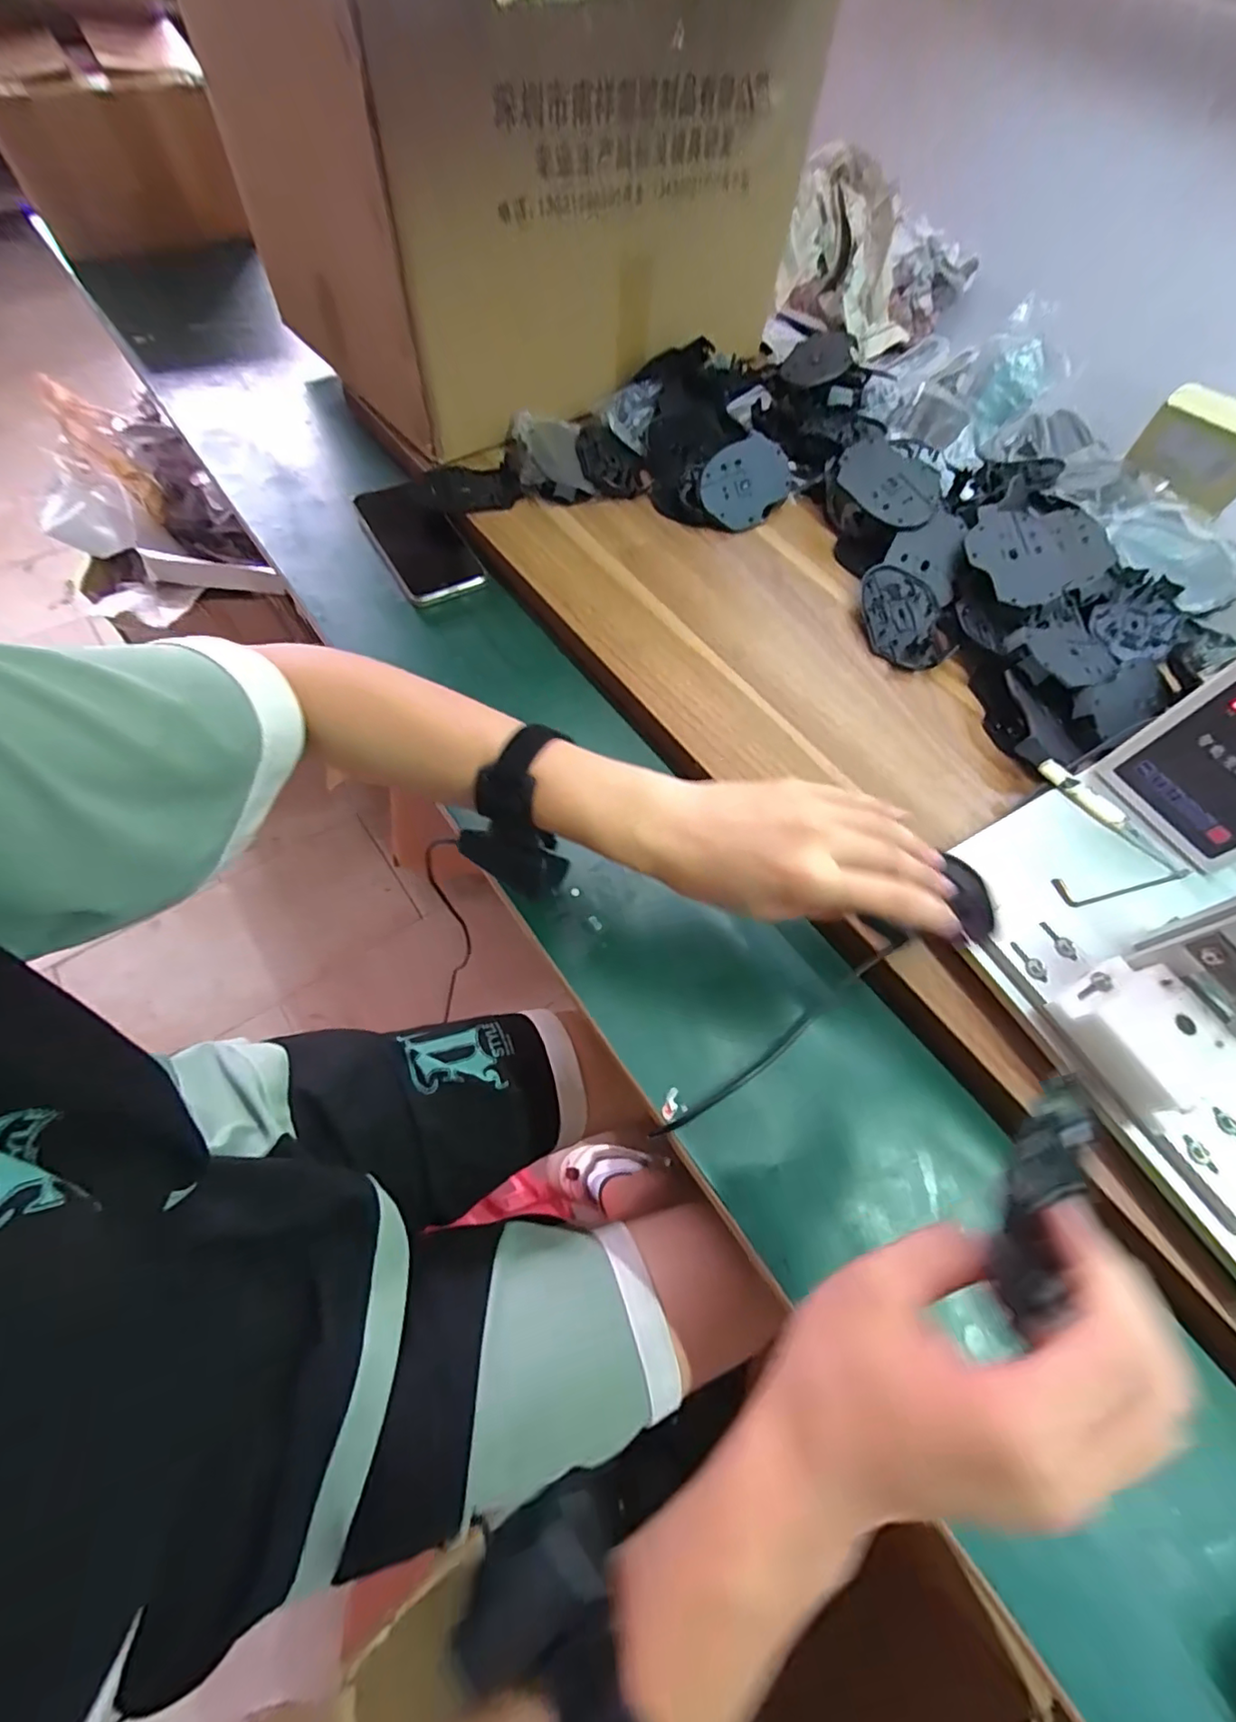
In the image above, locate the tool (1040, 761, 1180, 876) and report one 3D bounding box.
[{"bbox_3d":[0.370,-0.036,0.439,0.018,0.008,0.114,-37,71,-21],"label":"tool"}]

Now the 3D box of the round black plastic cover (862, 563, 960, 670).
[{"bbox_3d":[0.270,-0.234,0.551,0.072,0.011,0.117,5,63,-2],"label":"round black plastic cover"}]

